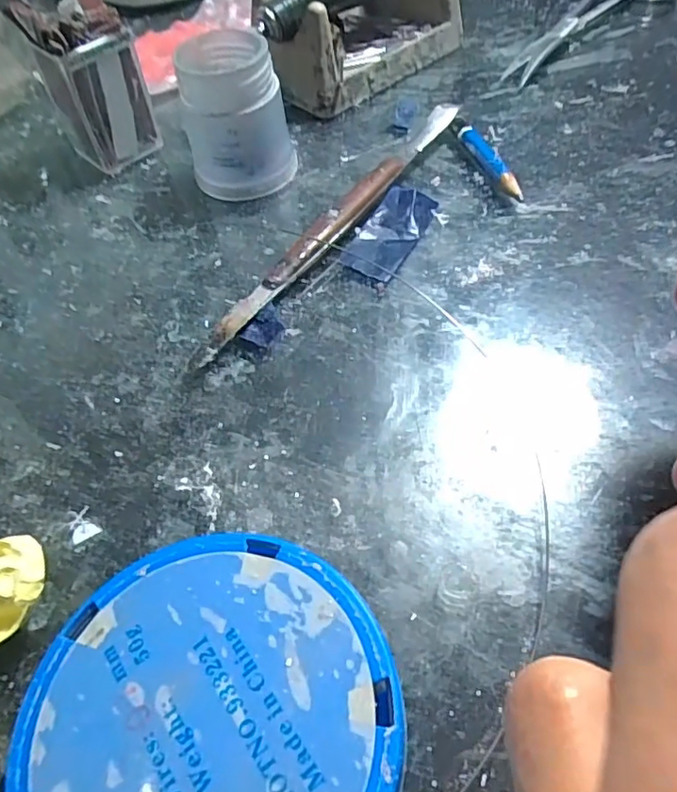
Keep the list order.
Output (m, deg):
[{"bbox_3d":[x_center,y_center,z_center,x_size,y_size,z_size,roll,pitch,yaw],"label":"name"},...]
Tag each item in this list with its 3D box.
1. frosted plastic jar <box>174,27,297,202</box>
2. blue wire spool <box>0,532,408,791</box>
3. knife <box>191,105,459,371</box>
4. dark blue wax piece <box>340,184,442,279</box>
[{"bbox_3d":[-0.042,-0.114,0.241,0.040,0.051,0.038,-11,54,-4],"label":"frosted plastic jar"},{"bbox_3d":[-0.026,0.070,0.126,0.077,0.019,0.076,-2,54,3],"label":"blue wire spool"},{"bbox_3d":[0.002,-0.069,0.229,0.013,0.011,0.164,28,61,22],"label":"knife"},{"bbox_3d":[0.020,-0.064,0.227,0.022,0.007,0.045,23,59,20],"label":"dark blue wax piece"}]

